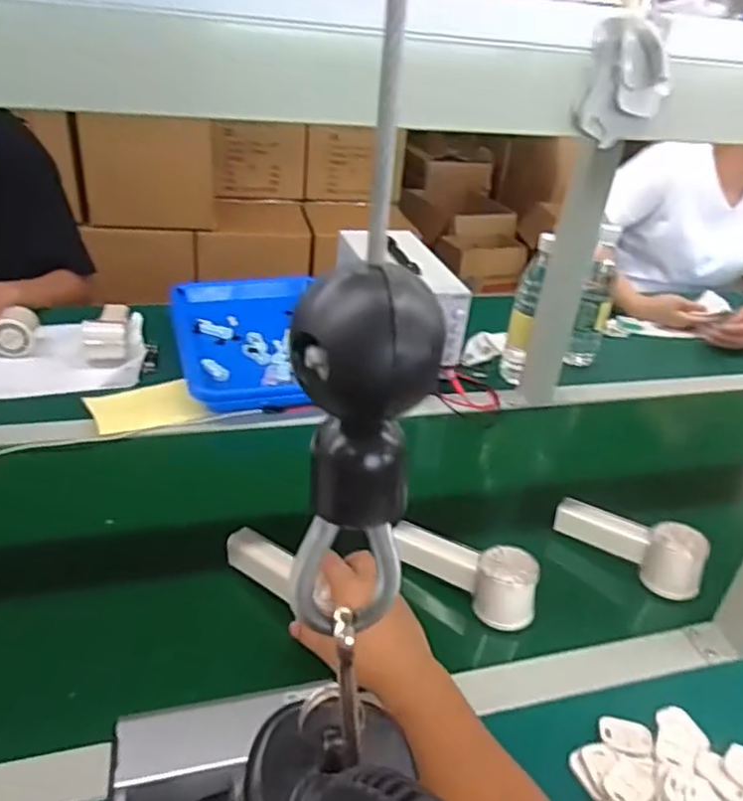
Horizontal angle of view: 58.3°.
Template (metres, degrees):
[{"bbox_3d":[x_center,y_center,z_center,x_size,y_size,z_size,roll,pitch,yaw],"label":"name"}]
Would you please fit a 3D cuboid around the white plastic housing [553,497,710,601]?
[{"bbox_3d":[0.276,0.143,0.707,0.156,0.057,0.058,31,39,34],"label":"white plastic housing"}]

